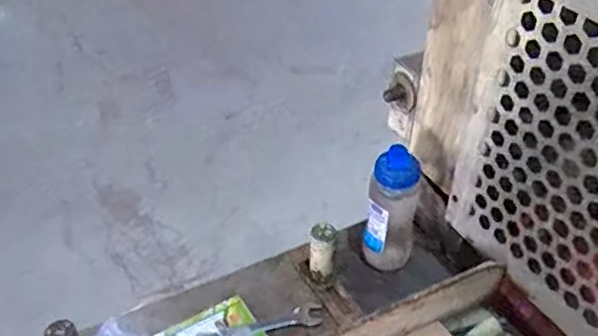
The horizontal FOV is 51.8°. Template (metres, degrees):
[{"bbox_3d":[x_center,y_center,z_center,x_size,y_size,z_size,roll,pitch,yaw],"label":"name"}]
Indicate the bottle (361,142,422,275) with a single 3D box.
[{"bbox_3d":[0.127,0.069,0.863,0.075,0.197,0.066,25,43,25],"label":"bottle"}]

